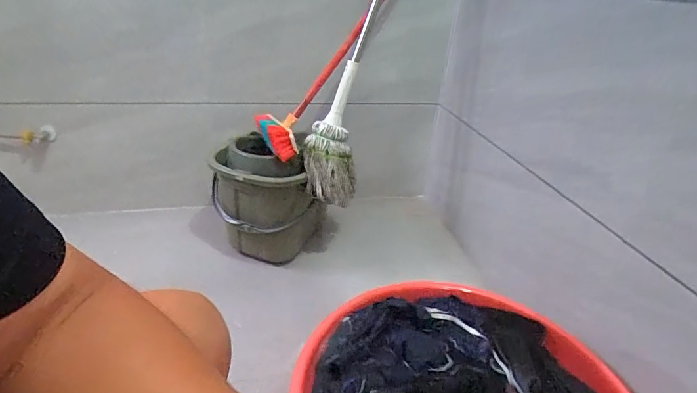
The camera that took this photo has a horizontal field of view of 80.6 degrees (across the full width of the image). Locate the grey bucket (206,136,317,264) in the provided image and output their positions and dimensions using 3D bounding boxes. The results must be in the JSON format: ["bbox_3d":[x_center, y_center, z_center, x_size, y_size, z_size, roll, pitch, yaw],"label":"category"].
[{"bbox_3d":[-0.241,0.012,1.214,0.288,0.336,0.240,2,30,-4],"label":"grey bucket"}]

